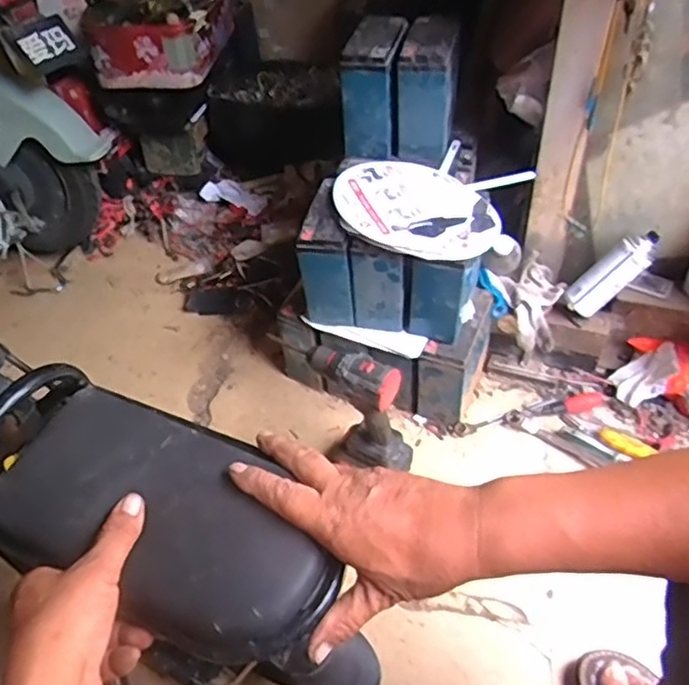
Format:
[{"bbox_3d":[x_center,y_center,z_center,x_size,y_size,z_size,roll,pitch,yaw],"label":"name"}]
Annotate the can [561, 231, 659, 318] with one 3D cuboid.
[{"bbox_3d":[0.453,-0.118,1.075,0.176,0.052,0.055,-47,40,24],"label":"can"}]

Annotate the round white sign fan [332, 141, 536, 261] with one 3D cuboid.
[{"bbox_3d":[0.127,-0.234,1.003,0.257,0.022,0.305,27,50,23],"label":"round white sign fan"}]

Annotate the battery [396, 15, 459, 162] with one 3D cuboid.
[{"bbox_3d":[0.144,-0.434,1.067,0.089,0.171,0.166,6,47,11],"label":"battery"}]

